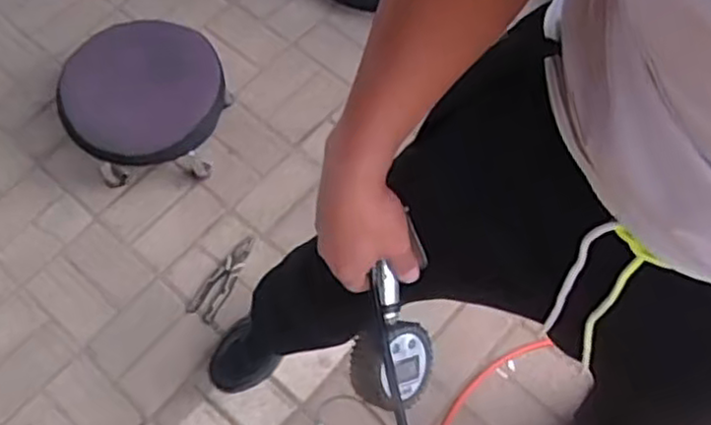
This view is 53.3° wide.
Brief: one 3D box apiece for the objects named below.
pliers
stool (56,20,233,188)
[{"bbox_3d":[-0.261,0.130,1.418,0.060,0.011,0.188,30,69,13],"label":"pliers"},{"bbox_3d":[-0.415,-0.228,1.434,0.301,0.190,0.293,0,66,0],"label":"stool"}]

